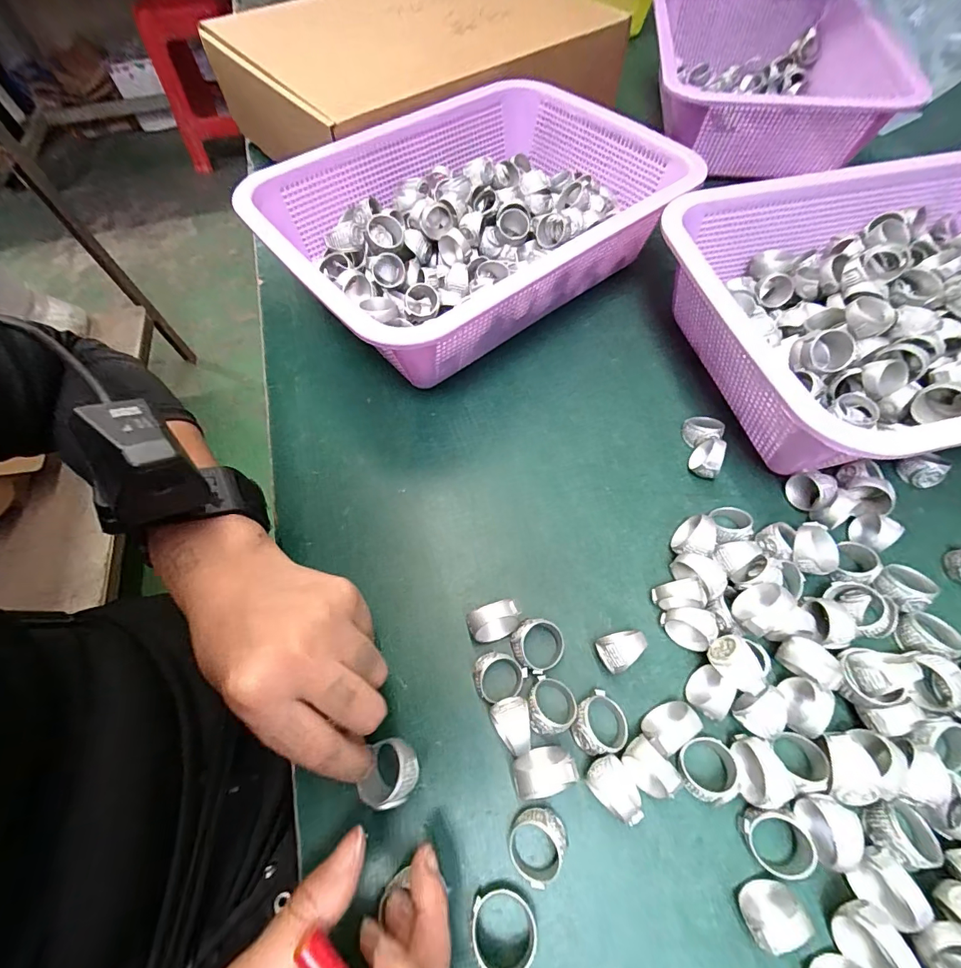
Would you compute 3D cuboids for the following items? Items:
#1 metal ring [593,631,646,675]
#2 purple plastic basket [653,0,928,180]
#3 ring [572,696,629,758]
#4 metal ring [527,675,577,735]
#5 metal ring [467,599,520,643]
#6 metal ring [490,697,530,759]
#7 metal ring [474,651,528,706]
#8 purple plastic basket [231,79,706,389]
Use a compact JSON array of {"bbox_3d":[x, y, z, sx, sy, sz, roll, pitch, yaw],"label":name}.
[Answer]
[{"bbox_3d":[0.073,0.088,0.225,0.022,0.024,0.017,-17,62,-7],"label":"metal ring"},{"bbox_3d":[0.299,-0.445,0.471,0.222,0.073,0.293,9,62,7],"label":"purple plastic basket"},{"bbox_3d":[0.058,0.118,0.212,0.026,0.016,0.024,-1,61,2],"label":"ring"},{"bbox_3d":[0.036,0.111,0.215,0.025,0.016,0.025,-1,61,2],"label":"metal ring"},{"bbox_3d":[0.007,0.075,0.231,0.026,0.027,0.014,-15,62,-6],"label":"metal ring"},{"bbox_3d":[0.015,0.118,0.211,0.018,0.019,0.024,-10,61,-3],"label":"metal ring"},{"bbox_3d":[0.010,0.099,0.222,0.027,0.018,0.022,-16,62,-7],"label":"metal ring"},{"bbox_3d":[-0.003,-0.205,0.351,0.304,0.086,0.223,-37,66,-17],"label":"purple plastic basket"}]

